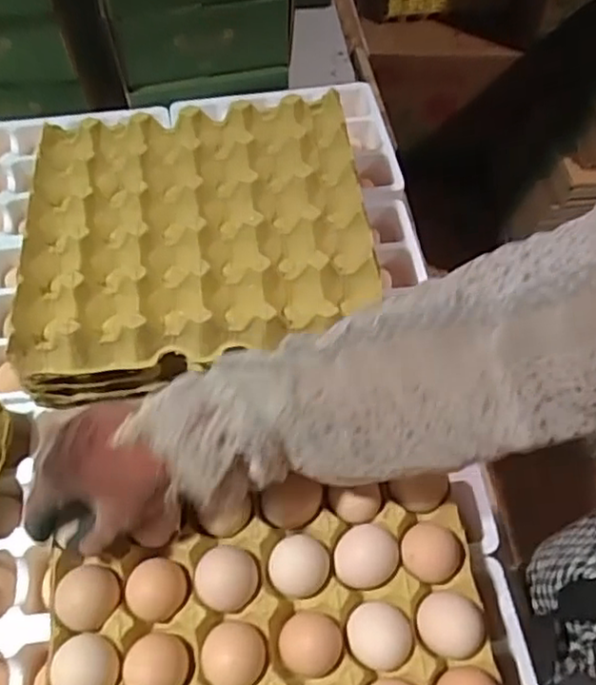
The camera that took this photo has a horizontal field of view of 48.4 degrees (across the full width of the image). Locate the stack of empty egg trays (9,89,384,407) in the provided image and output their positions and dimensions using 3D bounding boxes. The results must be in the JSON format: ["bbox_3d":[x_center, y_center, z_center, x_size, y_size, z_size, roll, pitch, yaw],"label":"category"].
[{"bbox_3d":[-0.090,-0.103,0.603,0.297,0.060,0.301,-7,60,-4],"label":"stack of empty egg trays"}]

